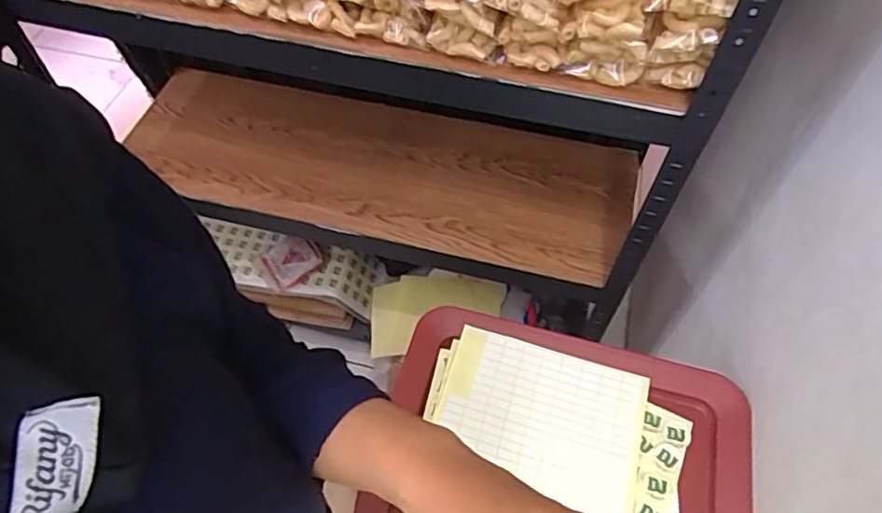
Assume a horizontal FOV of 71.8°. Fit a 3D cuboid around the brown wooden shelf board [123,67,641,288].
[{"bbox_3d":[-0.108,-0.162,1.073,0.857,0.028,0.293,13,56,8],"label":"brown wooden shelf board"}]

